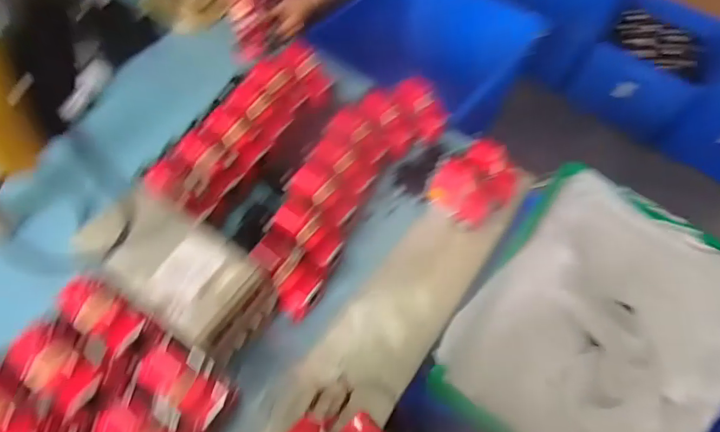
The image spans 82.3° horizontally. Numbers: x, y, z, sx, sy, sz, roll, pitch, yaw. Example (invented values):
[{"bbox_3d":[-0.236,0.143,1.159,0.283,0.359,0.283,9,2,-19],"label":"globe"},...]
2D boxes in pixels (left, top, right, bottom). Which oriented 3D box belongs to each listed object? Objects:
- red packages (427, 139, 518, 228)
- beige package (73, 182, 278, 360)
[{"bbox_3d":[0.224,-0.062,0.790,0.122,0.084,0.171,42,68,17],"label":"red packages"},{"bbox_3d":[-0.269,0.079,0.612,0.257,0.105,0.146,30,65,11],"label":"beige package"}]

